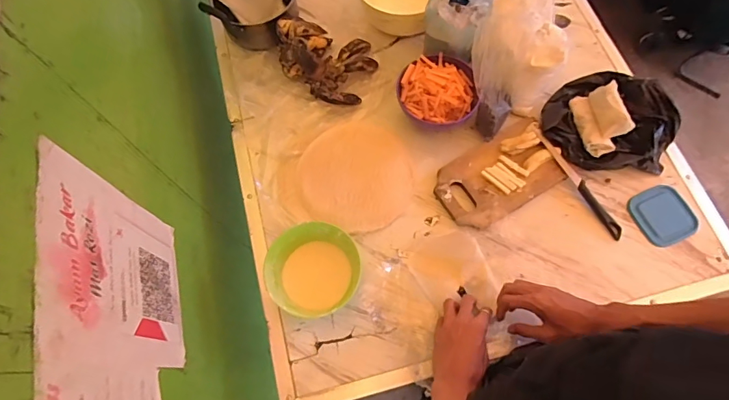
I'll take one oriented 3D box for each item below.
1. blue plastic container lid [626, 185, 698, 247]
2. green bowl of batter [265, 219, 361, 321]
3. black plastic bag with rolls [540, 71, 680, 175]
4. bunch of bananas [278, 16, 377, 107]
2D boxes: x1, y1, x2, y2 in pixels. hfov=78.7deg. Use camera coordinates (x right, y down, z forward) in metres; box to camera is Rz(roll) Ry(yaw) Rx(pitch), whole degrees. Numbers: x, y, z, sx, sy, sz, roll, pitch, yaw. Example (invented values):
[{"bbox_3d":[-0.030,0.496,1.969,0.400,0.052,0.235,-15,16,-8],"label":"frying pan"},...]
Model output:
[{"bbox_3d":[0.519,0.027,0.772,0.101,0.010,0.098,-25,69,-8],"label":"blue plastic container lid"},{"bbox_3d":[-0.083,0.117,0.728,0.145,0.074,0.141,-1,67,2],"label":"green bowl of batter"},{"bbox_3d":[0.445,-0.139,0.801,0.222,0.076,0.188,34,73,15],"label":"black plastic bag with rolls"},{"bbox_3d":[-0.079,-0.281,0.872,0.190,0.090,0.164,21,70,10],"label":"bunch of bananas"}]

